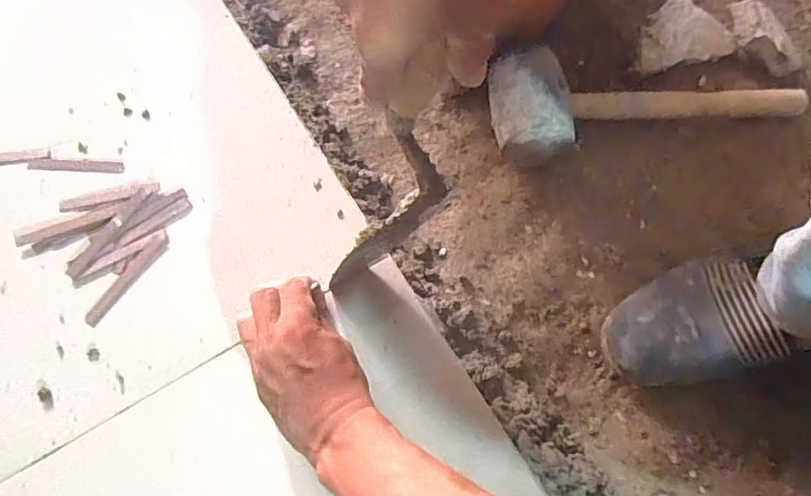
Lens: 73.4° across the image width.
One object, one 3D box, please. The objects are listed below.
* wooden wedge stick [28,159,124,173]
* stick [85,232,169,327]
[{"bbox_3d":[-0.285,-0.071,0.470,0.081,0.004,0.011,2,71,-2],"label":"wooden wedge stick"},{"bbox_3d":[-0.224,0.024,0.439,0.014,0.006,0.088,36,74,9],"label":"stick"}]

